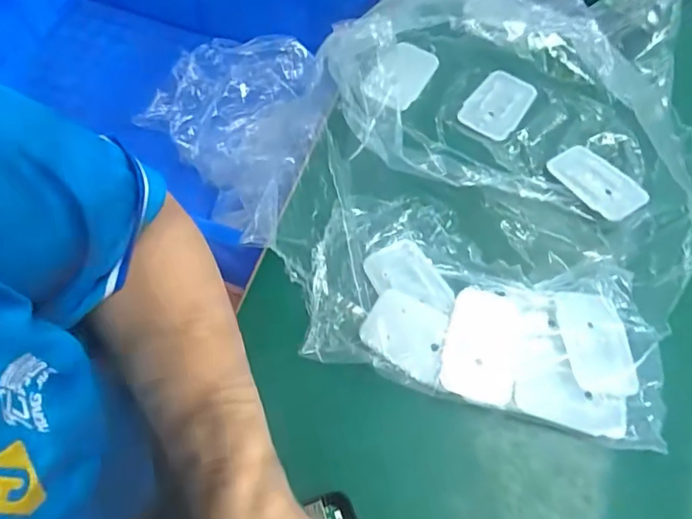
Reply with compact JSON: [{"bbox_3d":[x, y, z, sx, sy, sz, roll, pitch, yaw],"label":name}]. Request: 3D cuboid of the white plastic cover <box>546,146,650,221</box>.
[{"bbox_3d":[0.190,-0.061,0.393,0.043,0.007,0.069,-34,71,-19],"label":"white plastic cover"}]

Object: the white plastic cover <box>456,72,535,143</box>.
[{"bbox_3d":[0.126,-0.129,0.431,0.045,0.006,0.070,34,65,12],"label":"white plastic cover"}]

